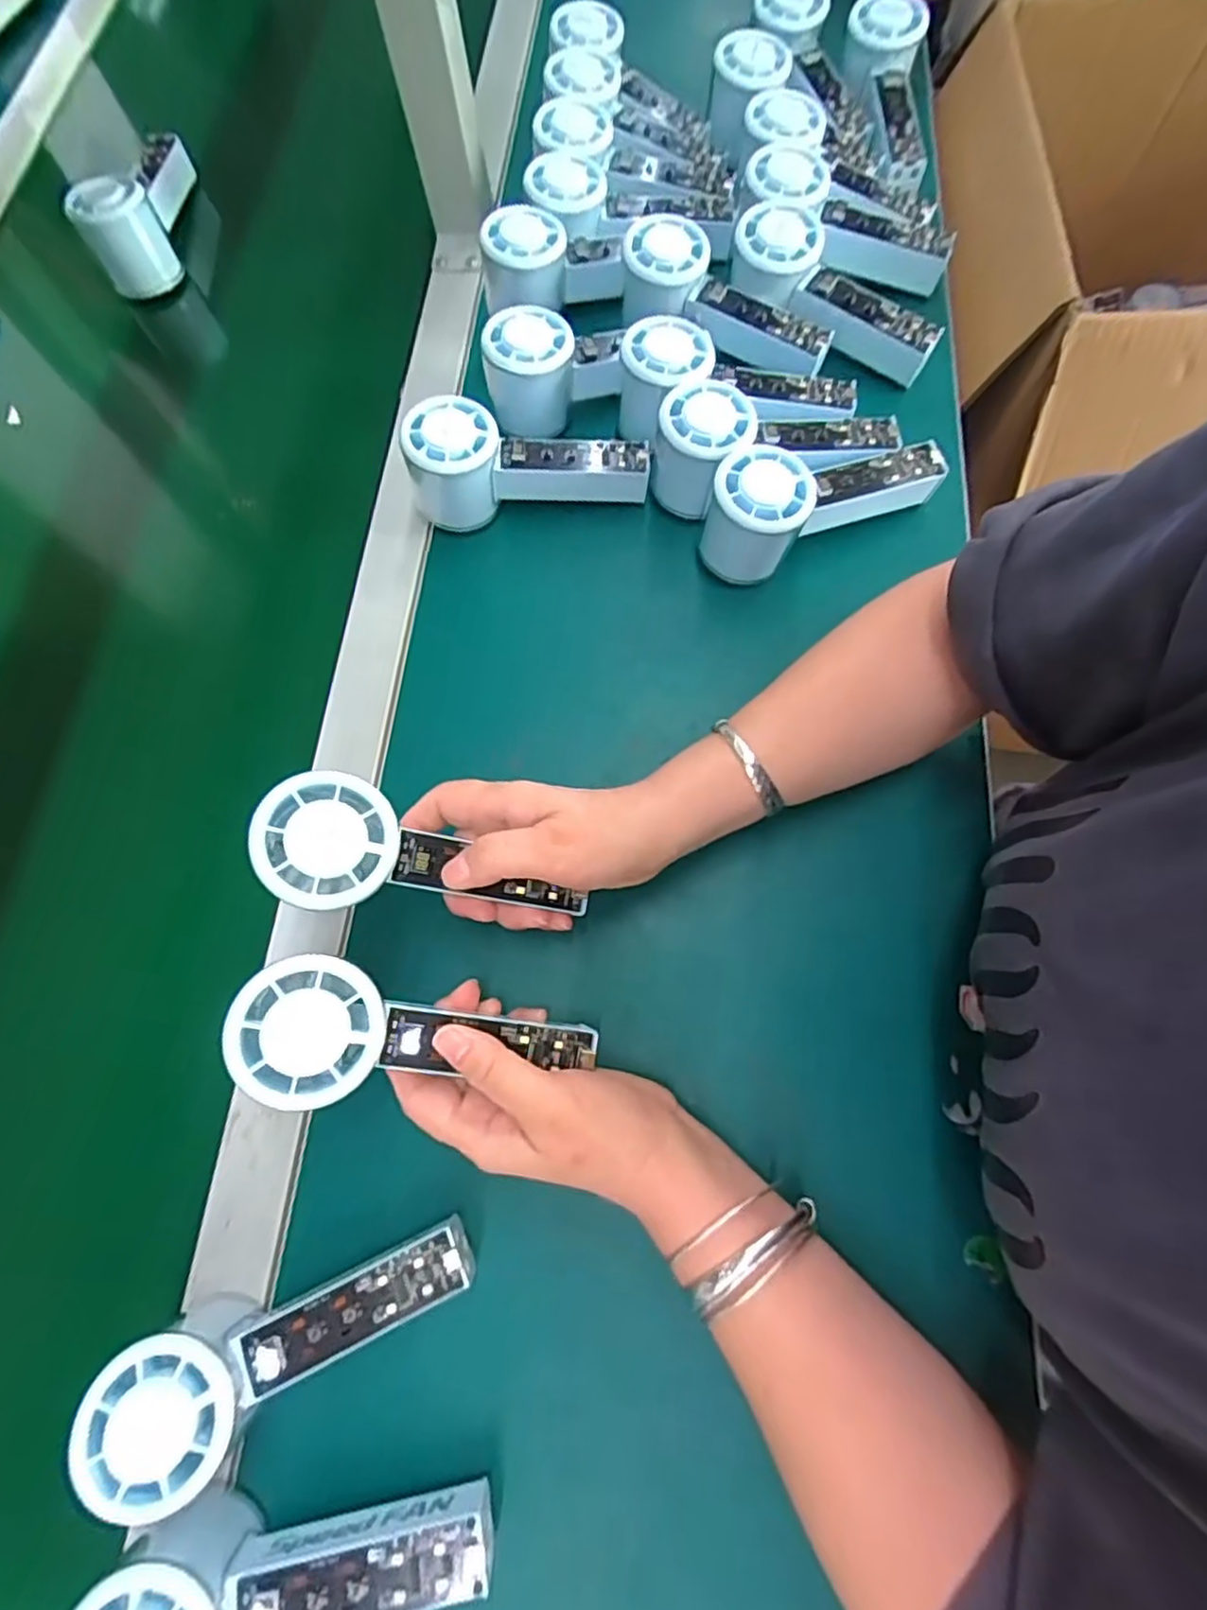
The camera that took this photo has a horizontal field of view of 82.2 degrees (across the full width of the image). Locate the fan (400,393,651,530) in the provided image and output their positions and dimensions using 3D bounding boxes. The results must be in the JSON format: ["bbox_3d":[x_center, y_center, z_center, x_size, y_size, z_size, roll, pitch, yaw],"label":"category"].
[{"bbox_3d":[-0.049,-0.220,0.447,0.147,0.070,0.054,-10,72,-1],"label":"fan"}]

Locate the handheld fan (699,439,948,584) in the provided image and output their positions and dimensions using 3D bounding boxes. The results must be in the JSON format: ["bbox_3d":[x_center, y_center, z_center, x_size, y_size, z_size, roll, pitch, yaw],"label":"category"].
[{"bbox_3d":[0.133,-0.192,0.422,0.158,0.054,0.062,-25,73,-6],"label":"handheld fan"}]

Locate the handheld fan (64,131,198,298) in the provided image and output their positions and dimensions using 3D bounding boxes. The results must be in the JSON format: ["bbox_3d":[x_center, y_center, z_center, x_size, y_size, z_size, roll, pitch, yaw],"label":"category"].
[{"bbox_3d":[-0.364,-0.479,0.548,0.051,0.062,0.136,3,72,3],"label":"handheld fan"}]

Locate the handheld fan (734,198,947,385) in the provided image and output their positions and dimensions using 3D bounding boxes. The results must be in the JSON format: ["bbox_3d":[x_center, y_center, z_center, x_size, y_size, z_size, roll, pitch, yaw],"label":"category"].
[{"bbox_3d":[0.159,-0.350,0.473,0.150,0.033,0.061,31,75,-6],"label":"handheld fan"}]

